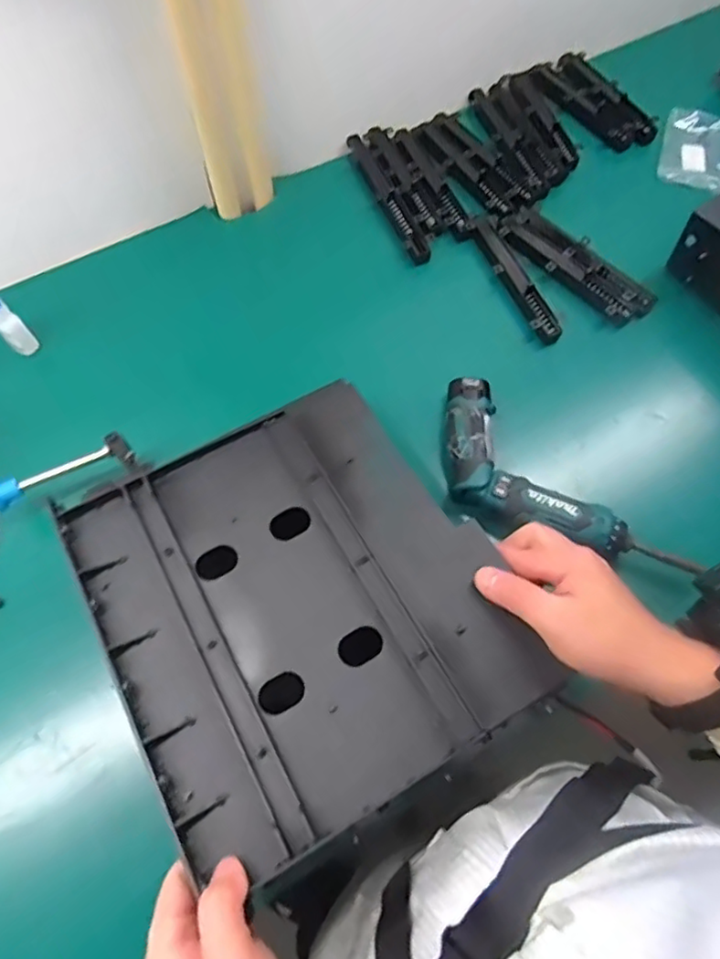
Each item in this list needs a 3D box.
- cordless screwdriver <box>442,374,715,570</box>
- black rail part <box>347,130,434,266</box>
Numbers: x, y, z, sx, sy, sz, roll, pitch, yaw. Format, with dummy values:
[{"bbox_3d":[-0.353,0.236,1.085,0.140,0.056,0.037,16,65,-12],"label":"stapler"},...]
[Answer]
[{"bbox_3d":[0.166,0.019,0.583,0.110,0.054,0.275,-38,71,-16],"label":"cordless screwdriver"},{"bbox_3d":[0.032,-0.347,0.744,0.028,0.015,0.212,-23,68,-10],"label":"black rail part"}]

